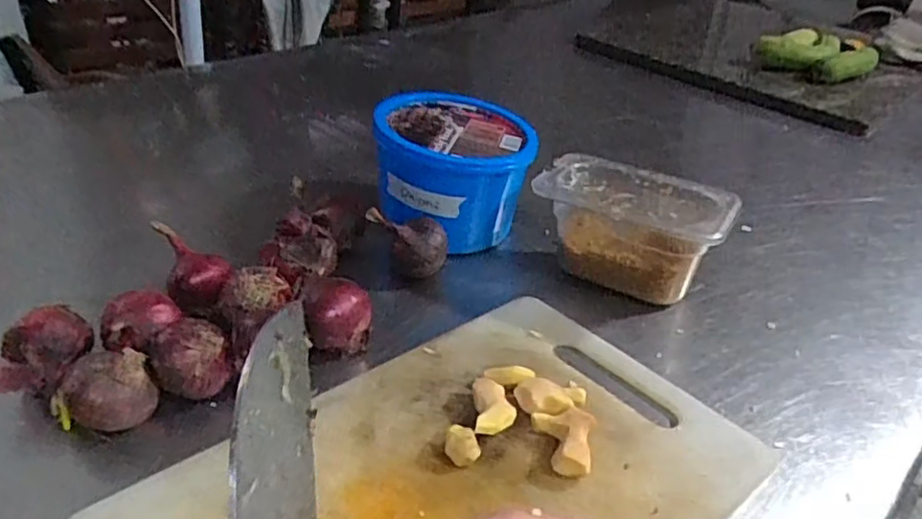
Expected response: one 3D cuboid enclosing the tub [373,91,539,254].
[{"bbox_3d":[-0.006,-0.086,0.705,0.152,0.139,0.163,2,29,-1],"label":"tub"}]

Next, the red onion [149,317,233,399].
[{"bbox_3d":[-0.194,0.070,0.474,0.043,0.043,0.045,4,33,-3],"label":"red onion"}]

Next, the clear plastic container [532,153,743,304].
[{"bbox_3d":[0.158,-0.023,0.637,0.174,0.107,0.101,21,36,23],"label":"clear plastic container"}]

